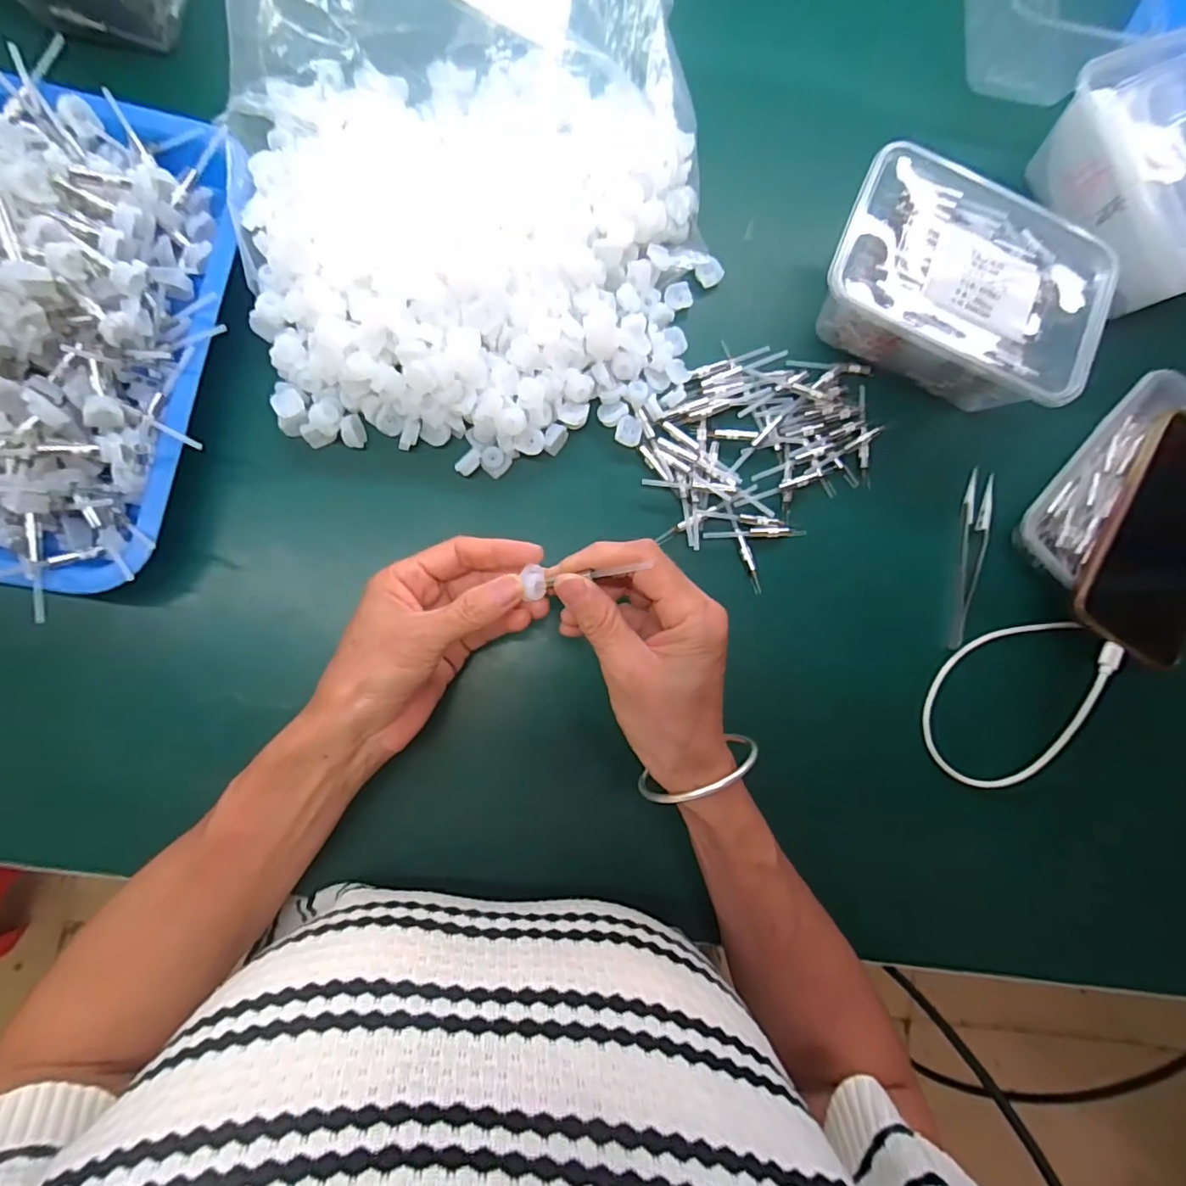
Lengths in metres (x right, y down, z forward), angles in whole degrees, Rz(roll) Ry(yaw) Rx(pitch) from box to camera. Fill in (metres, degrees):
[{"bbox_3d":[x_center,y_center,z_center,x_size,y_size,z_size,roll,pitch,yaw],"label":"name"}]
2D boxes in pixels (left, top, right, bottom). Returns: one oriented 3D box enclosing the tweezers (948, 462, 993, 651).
[{"bbox_3d":[0.258,-0.025,0.391,0.019,0.004,0.126,17,83,-6],"label":"tweezers"}]

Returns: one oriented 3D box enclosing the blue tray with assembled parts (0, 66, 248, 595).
[{"bbox_3d":[-0.323,-0.154,0.282,0.220,0.076,0.283,11,84,-6],"label":"blue tray with assembled parts"}]

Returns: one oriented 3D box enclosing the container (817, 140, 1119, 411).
[{"bbox_3d":[0.233,-0.195,0.374,0.169,0.058,0.115,24,82,-5],"label":"container"}]

